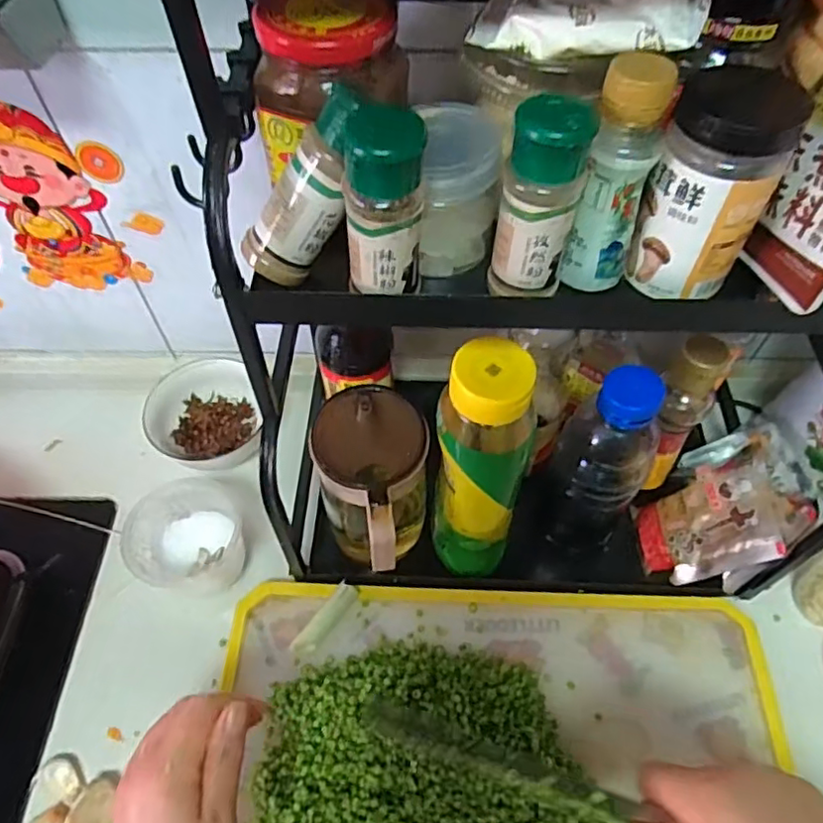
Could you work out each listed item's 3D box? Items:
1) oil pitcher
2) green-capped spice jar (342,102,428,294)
[{"bbox_3d":[-0.030,0.068,0.493,0.082,0.148,0.114,1,60,0],"label":"oil pitcher"},{"bbox_3d":[-0.012,-0.093,0.282,0.033,0.086,0.029,8,60,4],"label":"green-capped spice jar"}]

